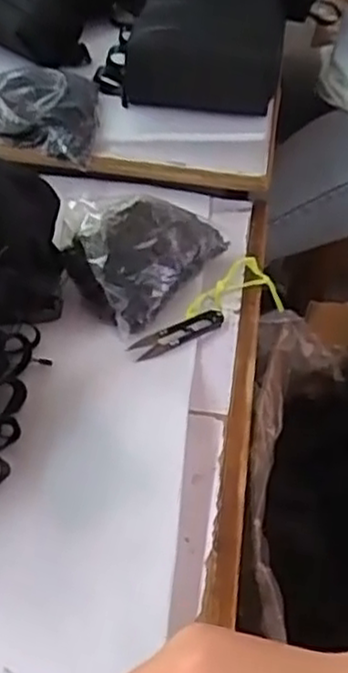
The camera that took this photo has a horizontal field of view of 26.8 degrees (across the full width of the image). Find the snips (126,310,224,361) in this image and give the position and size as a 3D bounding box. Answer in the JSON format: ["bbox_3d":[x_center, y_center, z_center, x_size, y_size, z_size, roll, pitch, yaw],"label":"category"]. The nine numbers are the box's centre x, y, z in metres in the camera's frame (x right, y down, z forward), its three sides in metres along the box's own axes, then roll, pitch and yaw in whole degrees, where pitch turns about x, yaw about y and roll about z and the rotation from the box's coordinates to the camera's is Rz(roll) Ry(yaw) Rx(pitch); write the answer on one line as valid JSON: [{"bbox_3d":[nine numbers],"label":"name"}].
[{"bbox_3d":[0.003,-0.002,0.646,0.103,0.010,0.024,-29,52,-33],"label":"snips"}]

